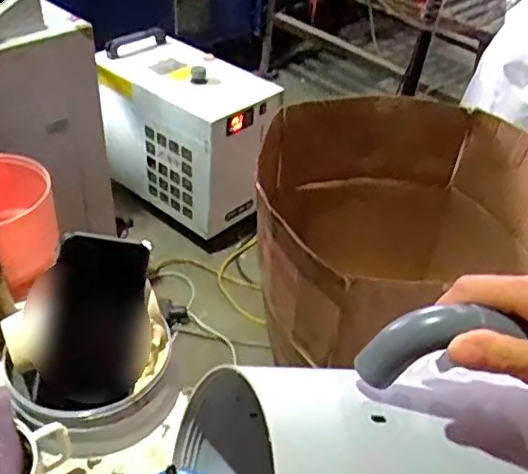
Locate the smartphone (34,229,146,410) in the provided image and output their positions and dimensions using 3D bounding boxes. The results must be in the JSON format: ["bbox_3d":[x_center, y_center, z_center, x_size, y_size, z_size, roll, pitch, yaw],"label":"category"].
[{"bbox_3d":[-0.157,0.079,0.591,0.089,0.155,0.009,6,-4,-11],"label":"smartphone"}]

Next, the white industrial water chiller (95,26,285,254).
[{"bbox_3d":[-0.230,-0.293,1.908,0.518,0.445,0.283,27,44,25],"label":"white industrial water chiller"}]

